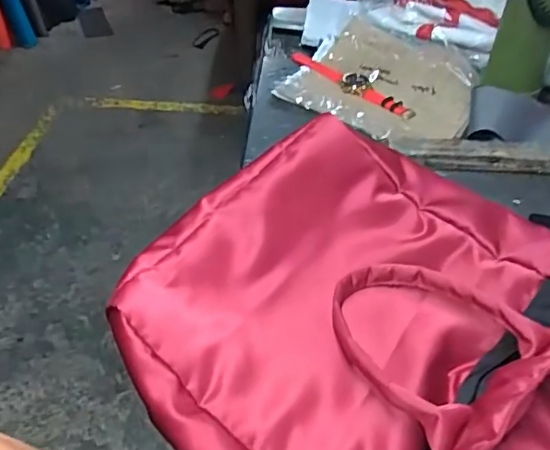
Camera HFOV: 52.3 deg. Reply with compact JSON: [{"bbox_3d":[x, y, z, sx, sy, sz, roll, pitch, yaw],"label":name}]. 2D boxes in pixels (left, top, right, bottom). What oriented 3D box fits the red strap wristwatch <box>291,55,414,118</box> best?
[{"bbox_3d":[0.127,-0.252,0.984,0.265,0.020,0.053,28,48,28],"label":"red strap wristwatch"}]

